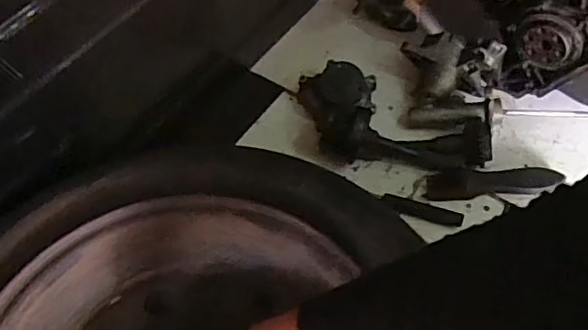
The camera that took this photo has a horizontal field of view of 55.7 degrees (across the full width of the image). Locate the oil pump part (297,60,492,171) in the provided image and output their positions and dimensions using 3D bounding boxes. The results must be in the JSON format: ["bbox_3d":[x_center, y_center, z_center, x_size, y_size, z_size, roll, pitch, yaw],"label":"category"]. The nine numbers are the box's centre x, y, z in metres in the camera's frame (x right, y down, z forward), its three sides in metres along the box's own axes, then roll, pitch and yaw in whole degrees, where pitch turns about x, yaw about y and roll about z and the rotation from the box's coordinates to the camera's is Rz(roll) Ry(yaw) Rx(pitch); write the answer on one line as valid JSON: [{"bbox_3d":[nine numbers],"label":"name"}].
[{"bbox_3d":[0.139,-0.076,0.777,0.271,0.071,0.118,7,56,8],"label":"oil pump part"}]

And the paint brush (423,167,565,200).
[{"bbox_3d":[0.266,0.022,0.751,0.179,0.010,0.044,-3,55,1],"label":"paint brush"}]

